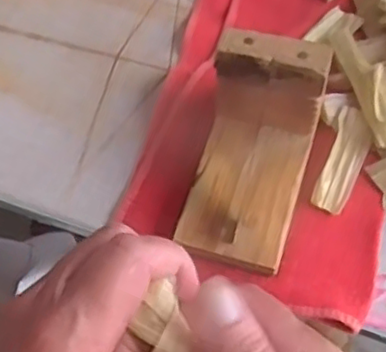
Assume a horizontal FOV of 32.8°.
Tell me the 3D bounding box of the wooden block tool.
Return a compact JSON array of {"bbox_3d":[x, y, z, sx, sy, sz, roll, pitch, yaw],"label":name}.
[{"bbox_3d":[0.032,-0.011,0.363,0.062,0.079,0.106,15,64,10],"label":"wooden block tool"}]

